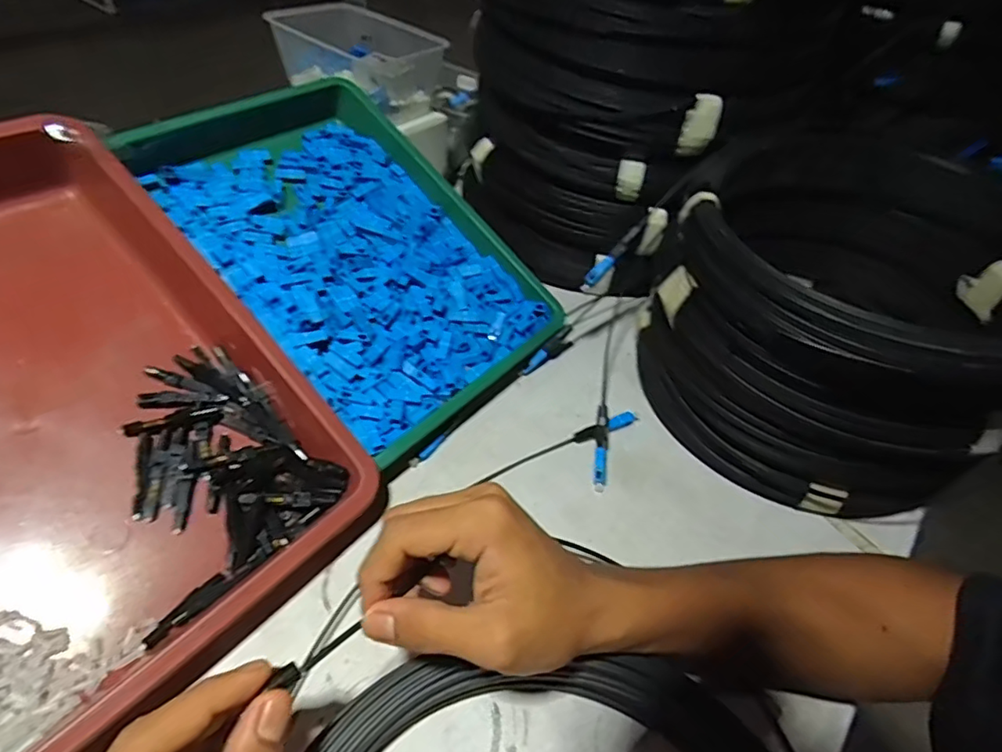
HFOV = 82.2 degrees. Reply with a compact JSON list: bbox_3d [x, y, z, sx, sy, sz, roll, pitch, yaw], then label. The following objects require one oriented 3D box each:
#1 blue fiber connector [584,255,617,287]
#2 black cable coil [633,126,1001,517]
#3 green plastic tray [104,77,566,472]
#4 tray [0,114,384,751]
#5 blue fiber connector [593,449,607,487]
[{"bbox_3d":[0.078,-0.083,0.451,0.009,0.031,0.008,31,41,-19],"label":"blue fiber connector"},{"bbox_3d":[0.251,-0.036,0.434,0.251,0.177,0.264,25,47,20],"label":"black cable coil"},{"bbox_3d":[-0.119,-0.112,0.473,0.329,0.037,0.215,47,58,9],"label":"green plastic tray"},{"bbox_3d":[-0.280,0.019,0.333,0.361,0.068,0.268,47,56,7],"label":"tray"},{"bbox_3d":[0.073,0.067,0.425,0.010,0.007,0.027,6,70,1],"label":"blue fiber connector"}]

